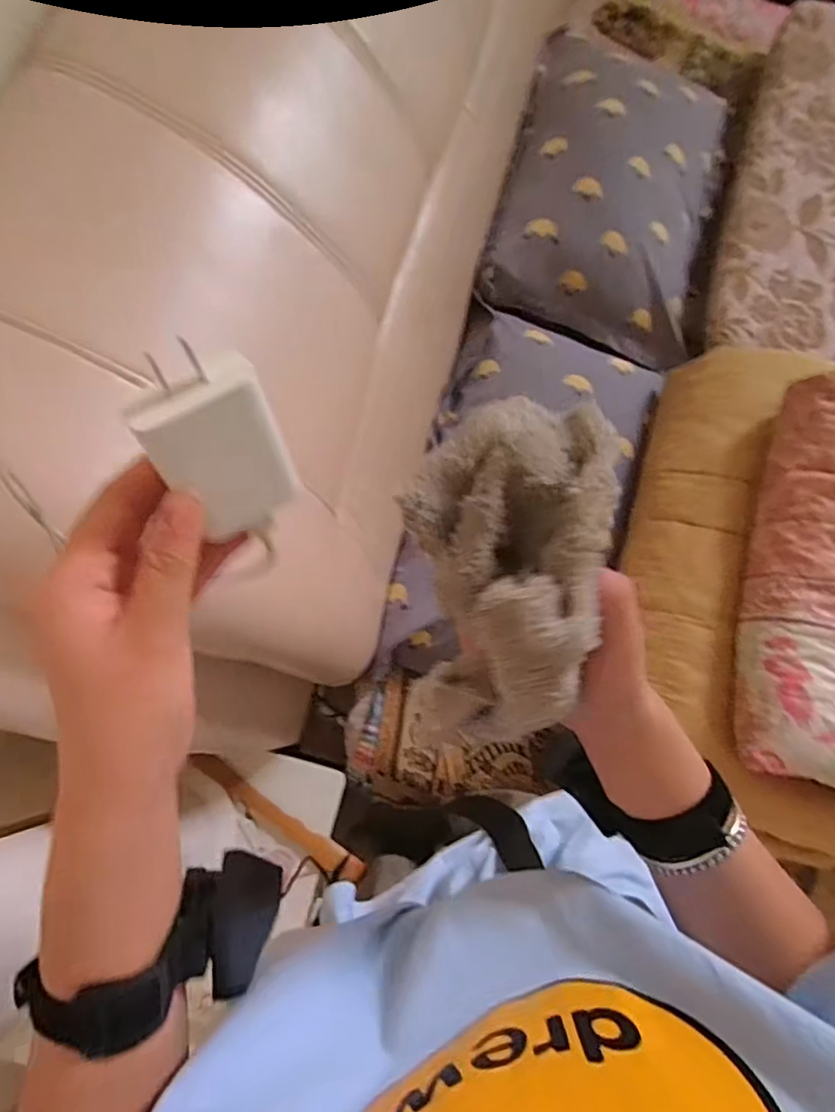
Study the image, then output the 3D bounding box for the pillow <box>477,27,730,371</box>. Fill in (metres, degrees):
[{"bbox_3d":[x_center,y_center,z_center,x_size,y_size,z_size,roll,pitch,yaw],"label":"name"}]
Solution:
[{"bbox_3d":[0.360,-0.657,1.077,0.384,0.143,0.591,17,74,3],"label":"pillow"}]

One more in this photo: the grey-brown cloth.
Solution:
[{"bbox_3d":[0.035,-0.002,0.261,0.081,0.070,0.154,12,74,1],"label":"grey-brown cloth"}]

